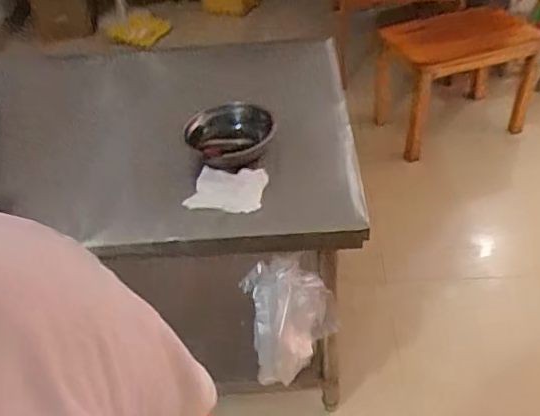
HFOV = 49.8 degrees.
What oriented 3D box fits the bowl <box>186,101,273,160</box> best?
[{"bbox_3d":[-0.096,-0.166,1.305,0.205,0.059,0.210,-3,40,2],"label":"bowl"}]

